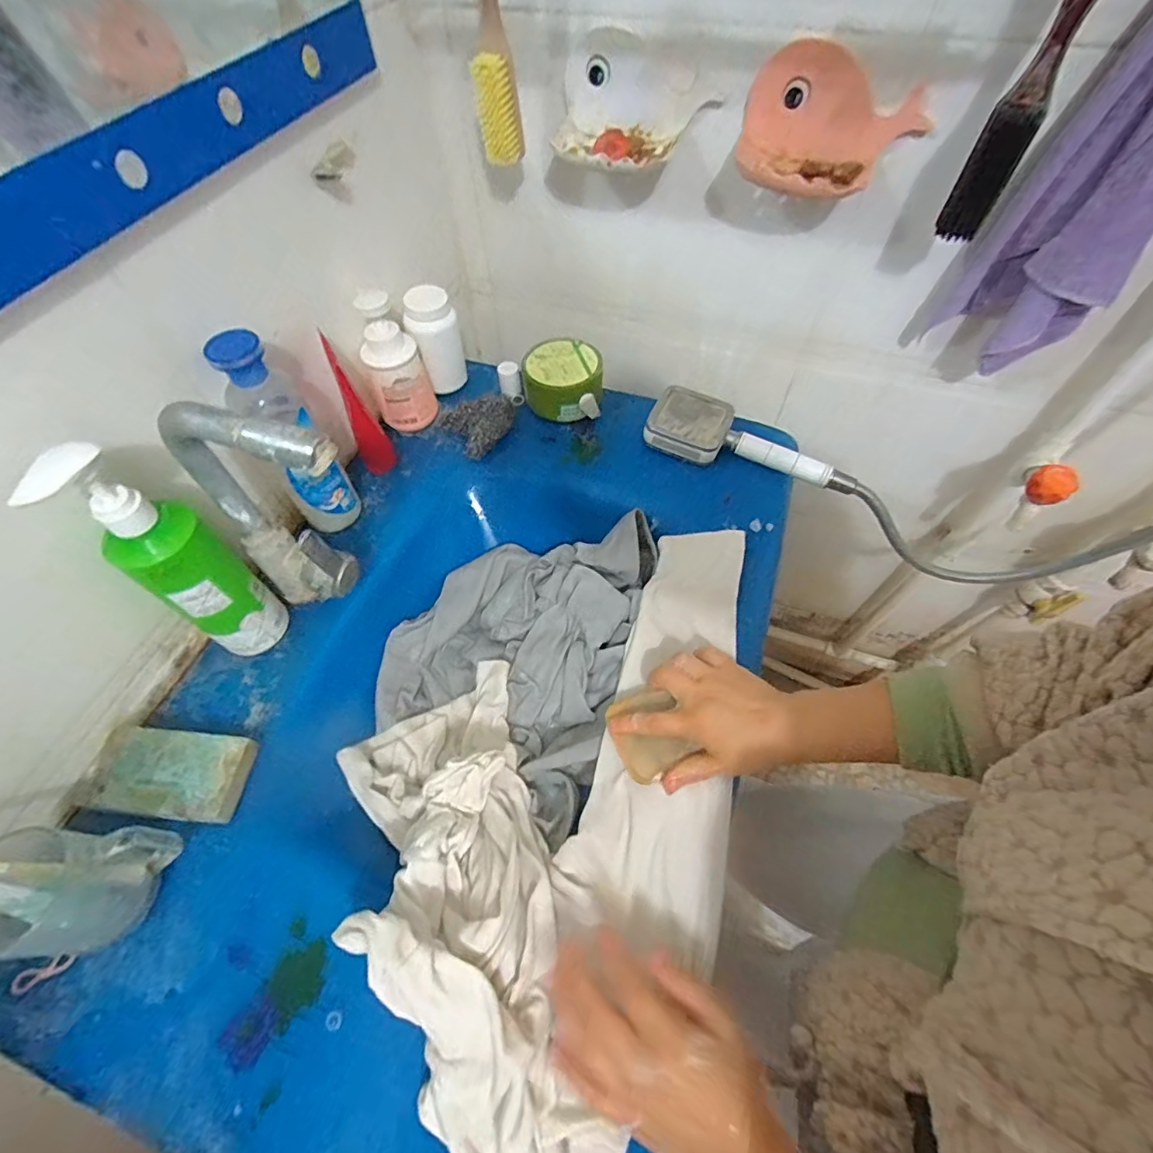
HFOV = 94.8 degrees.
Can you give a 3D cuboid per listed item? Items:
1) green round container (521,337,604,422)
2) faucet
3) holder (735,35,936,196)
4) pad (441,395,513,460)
[{"bbox_3d":[-0.019,-0.256,0.704,0.100,0.071,0.100,-1,58,1],"label":"green round container"},{"bbox_3d":[-0.230,-0.038,0.446,0.157,0.241,0.049,21,61,14],"label":"faucet"},{"bbox_3d":[0.240,-0.427,0.503,0.168,0.092,0.078,16,59,11],"label":"holder"},{"bbox_3d":[-0.119,-0.202,0.685,0.092,0.022,0.081,-37,64,-20],"label":"pad"}]

